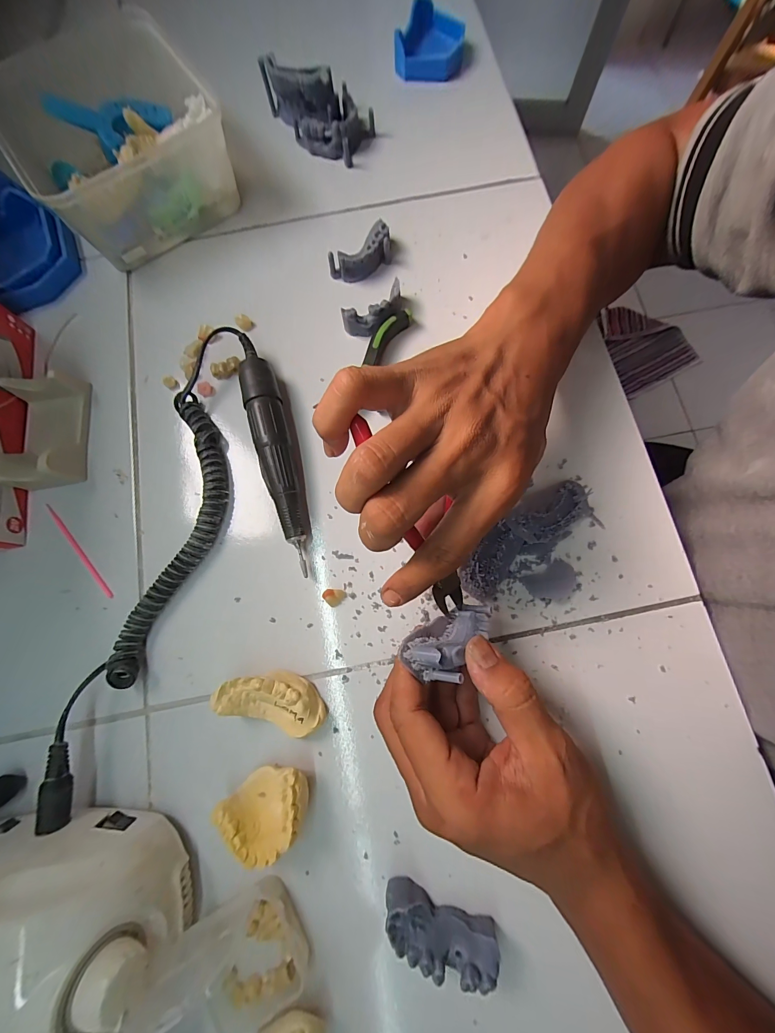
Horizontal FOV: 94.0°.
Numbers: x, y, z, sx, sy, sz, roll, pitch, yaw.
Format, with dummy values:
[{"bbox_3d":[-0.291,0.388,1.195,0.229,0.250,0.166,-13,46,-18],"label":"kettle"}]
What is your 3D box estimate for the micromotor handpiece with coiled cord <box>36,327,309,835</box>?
[{"bbox_3d":[-0.126,0.026,0.261,0.128,0.032,0.336,12,78,4],"label":"micromotor handpiece with coiled cord"}]

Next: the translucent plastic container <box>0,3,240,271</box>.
[{"bbox_3d":[-0.240,-0.333,0.326,0.155,0.079,0.169,-36,79,-6],"label":"translucent plastic container"}]

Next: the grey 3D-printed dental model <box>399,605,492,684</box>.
[{"bbox_3d":[0.036,0.070,0.210,0.064,0.023,0.027,-20,73,-46],"label":"grey 3D-printed dental model"}]

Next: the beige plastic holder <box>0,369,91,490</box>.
[{"bbox_3d":[-0.267,-0.067,0.283,0.046,0.034,0.091,-6,77,0],"label":"beige plastic holder"}]

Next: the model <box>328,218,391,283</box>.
[{"bbox_3d":[-0.021,-0.226,0.313,0.058,0.025,0.023,-38,79,-7],"label":"model"}]

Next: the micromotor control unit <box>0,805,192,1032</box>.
[{"bbox_3d":[-0.187,0.229,0.191,0.139,0.083,0.100,-1,77,1],"label":"micromotor control unit"}]

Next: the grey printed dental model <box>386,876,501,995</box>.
[{"bbox_3d":[0.029,0.243,0.210,0.065,0.023,0.024,19,79,6],"label":"grey printed dental model"}]

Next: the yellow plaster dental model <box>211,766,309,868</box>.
[{"bbox_3d":[-0.074,0.184,0.224,0.055,0.024,0.043,-22,78,-3],"label":"yellow plaster dental model"}]

